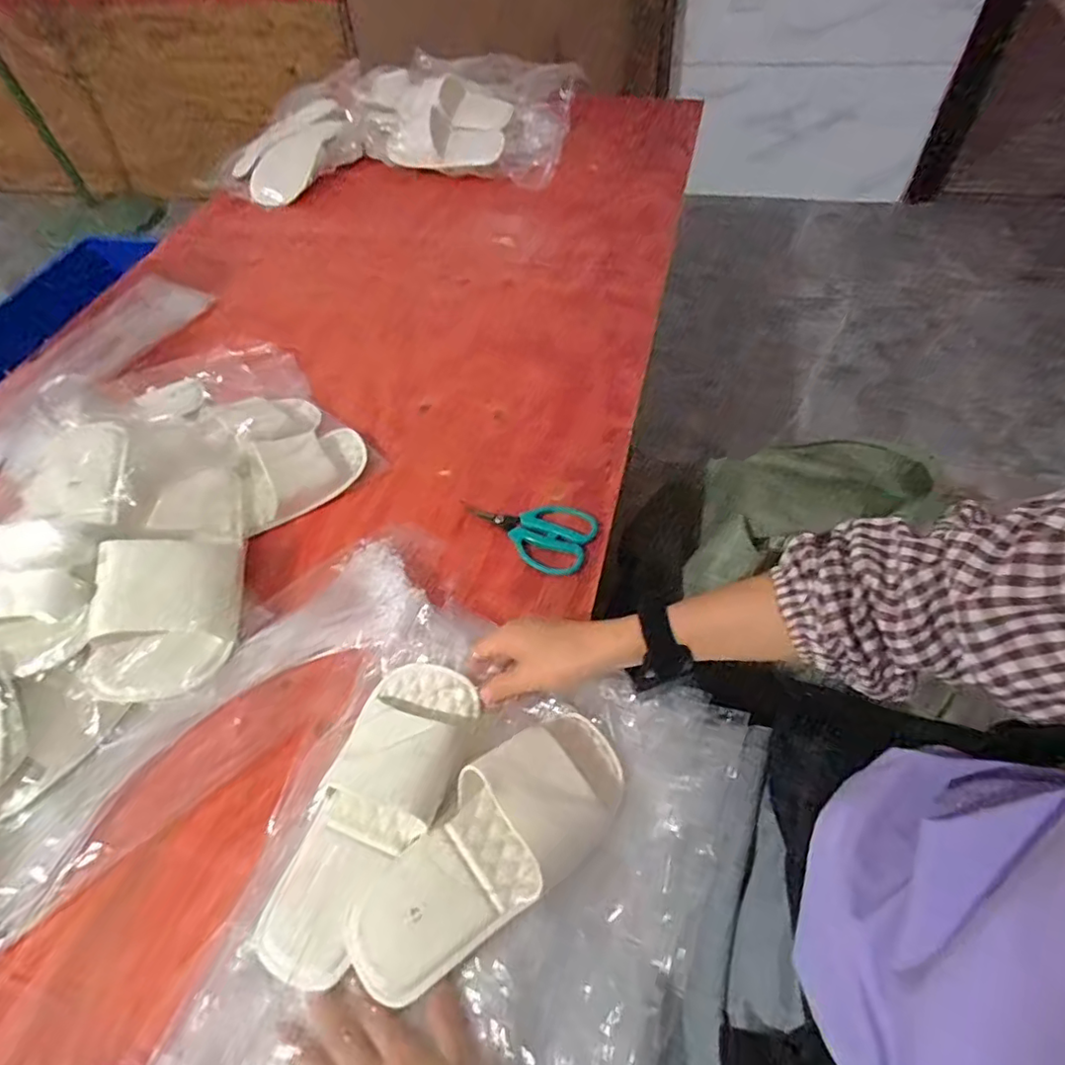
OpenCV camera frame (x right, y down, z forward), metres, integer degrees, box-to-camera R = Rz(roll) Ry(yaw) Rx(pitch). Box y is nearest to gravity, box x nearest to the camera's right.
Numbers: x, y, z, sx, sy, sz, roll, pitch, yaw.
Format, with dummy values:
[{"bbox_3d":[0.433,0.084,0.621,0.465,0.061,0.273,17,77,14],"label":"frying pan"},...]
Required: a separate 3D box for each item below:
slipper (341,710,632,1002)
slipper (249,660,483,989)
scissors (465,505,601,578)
[{"bbox_3d":[-0.029,0.224,0.433,0.230,0.048,0.091,-31,57,-17],"label":"slipper"},{"bbox_3d":[-0.122,0.206,0.445,0.096,0.045,0.227,20,64,17],"label":"slipper"},{"bbox_3d":[-0.005,-0.006,0.639,0.141,0.006,0.084,19,58,18],"label":"scissors"}]

